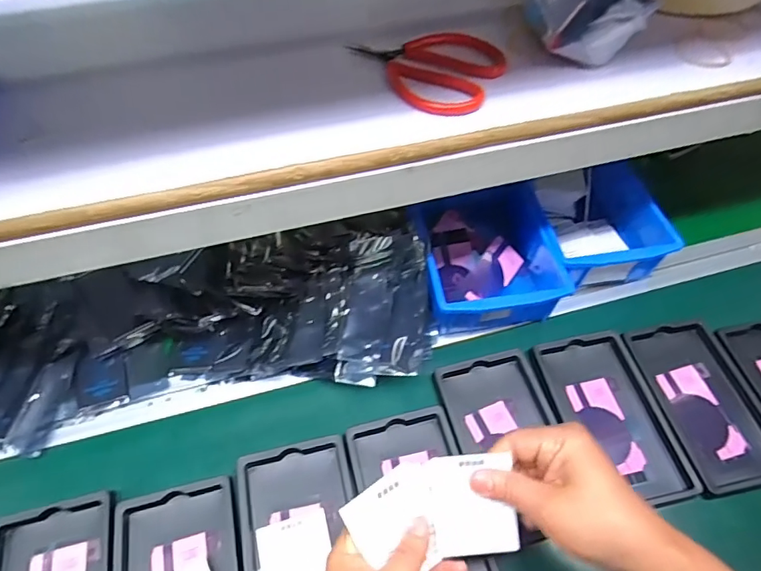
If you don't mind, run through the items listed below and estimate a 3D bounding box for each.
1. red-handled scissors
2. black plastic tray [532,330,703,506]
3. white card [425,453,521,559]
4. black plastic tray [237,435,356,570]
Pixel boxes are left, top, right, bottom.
[{"bbox_3d":[0.036,-0.173,0.380,0.109,0.015,0.076,25,58,16],"label":"red-handled scissors"},{"bbox_3d":[0.214,0.122,0.458,0.095,0.023,0.158,-11,55,-8],"label":"black plastic tray"},{"bbox_3d":[0.065,0.154,0.343,0.055,0.009,0.069,-9,91,4],"label":"white card"},{"bbox_3d":[-0.062,0.209,0.390,0.091,0.015,0.158,-11,55,-8],"label":"black plastic tray"}]

